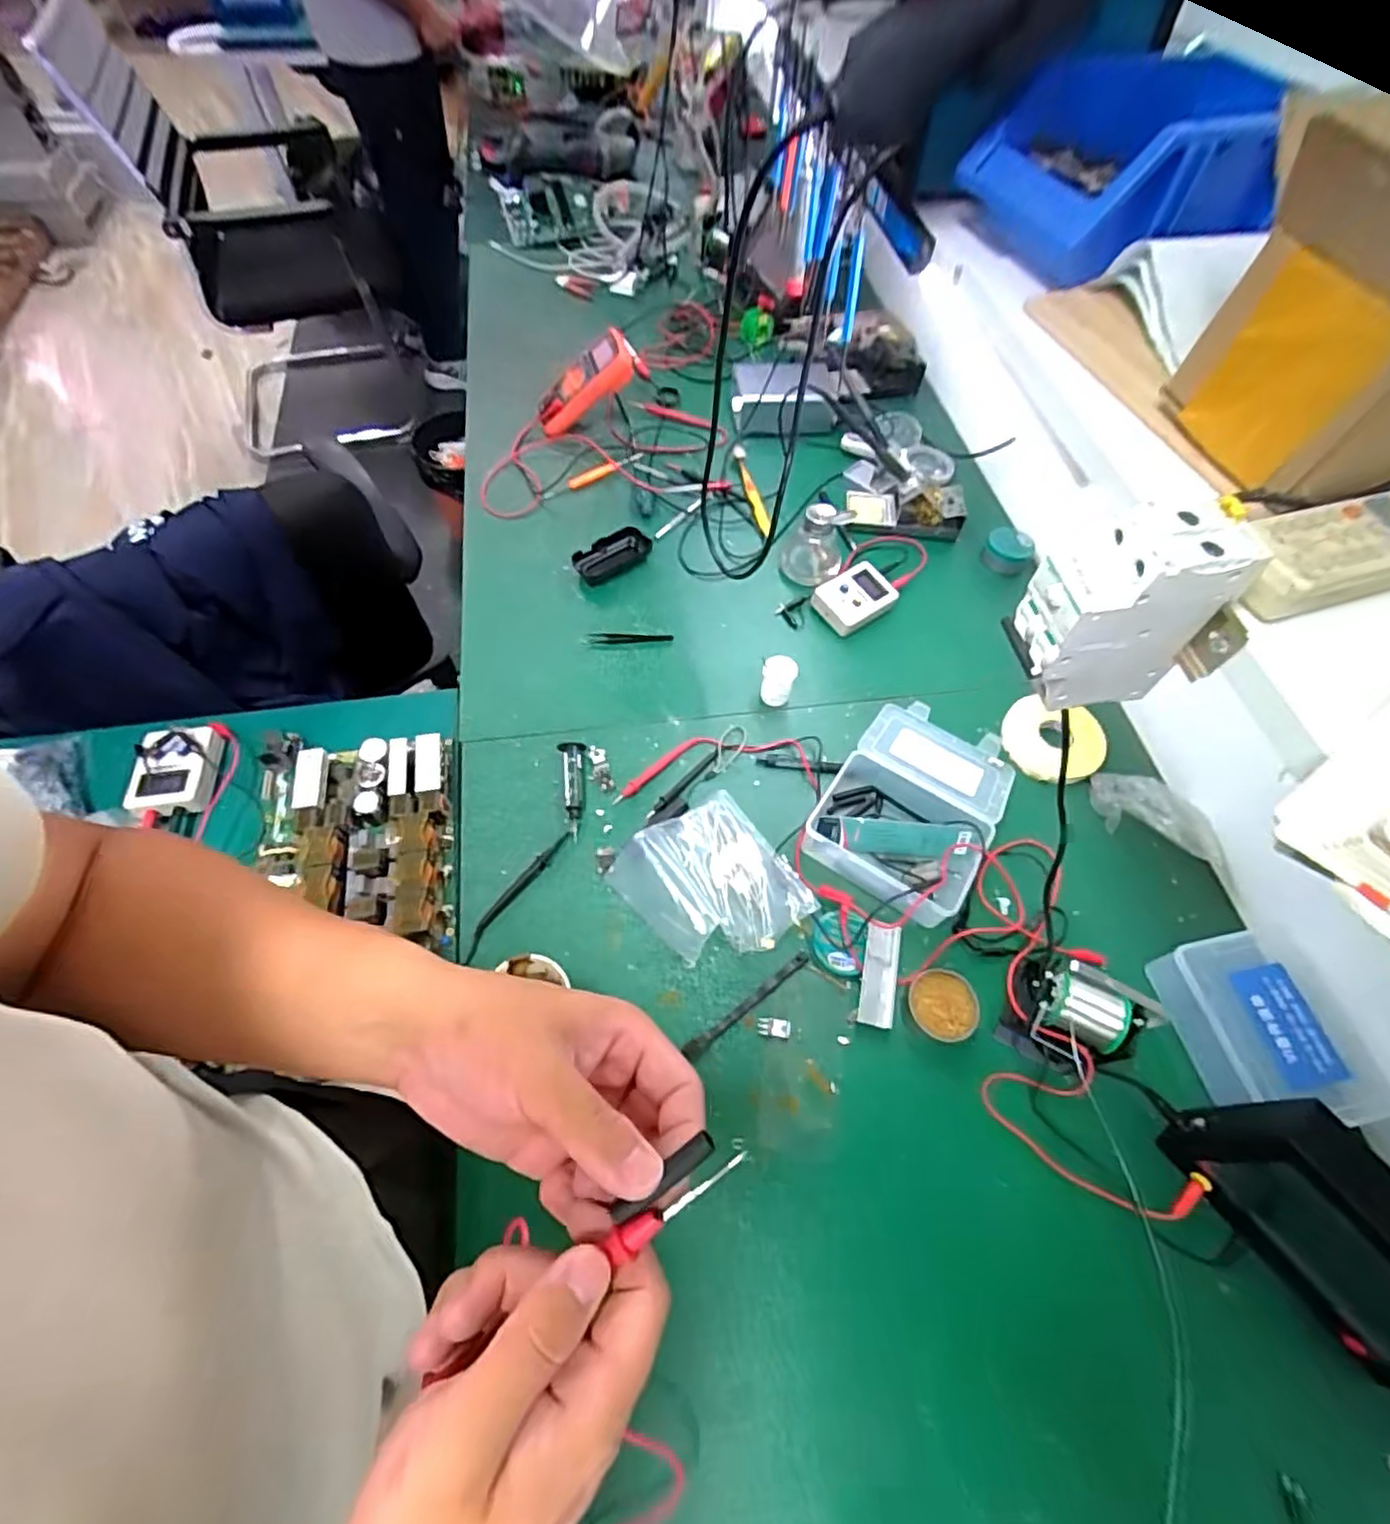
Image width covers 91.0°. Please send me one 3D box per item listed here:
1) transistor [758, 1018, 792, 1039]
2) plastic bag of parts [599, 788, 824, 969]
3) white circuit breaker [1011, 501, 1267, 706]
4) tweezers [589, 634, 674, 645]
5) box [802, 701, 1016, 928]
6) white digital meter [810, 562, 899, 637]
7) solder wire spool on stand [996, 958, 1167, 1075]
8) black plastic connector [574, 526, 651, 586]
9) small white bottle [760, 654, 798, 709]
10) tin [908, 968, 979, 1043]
[{"bbox_3d":[0.075,0.249,0.640,0.030,0.004,0.016,5,60,1],"label":"transistor"},{"bbox_3d":[0.016,0.123,0.699,0.156,0.026,0.163,-32,66,-18],"label":"plastic bag of parts"},{"bbox_3d":[0.183,-0.066,0.302,0.068,0.085,0.044,-13,61,-9],"label":"white circuit breaker"},{"bbox_3d":[-0.082,-0.161,0.888,0.105,0.004,0.017,0,60,-2],"label":"tweezers"},{"bbox_3d":[0.244,0.036,0.740,0.165,0.044,0.250,31,64,15],"label":"box"},{"bbox_3d":[0.209,-0.216,0.897,0.098,0.032,0.073,-33,66,-19],"label":"white digital meter"},{"bbox_3d":[0.338,0.222,0.601,0.095,0.110,0.082,29,64,14],"label":"solder wire spool on stand"},{"bbox_3d":[-0.112,-0.282,0.935,0.110,0.029,0.048,-38,68,-20],"label":"black plastic connector"},{"bbox_3d":[0.099,-0.096,0.815,0.037,0.059,0.032,23,62,11],"label":"small white bottle"},{"bbox_3d":[0.233,0.230,0.644,0.062,0.027,0.062,1,60,-1],"label":"tin"}]

